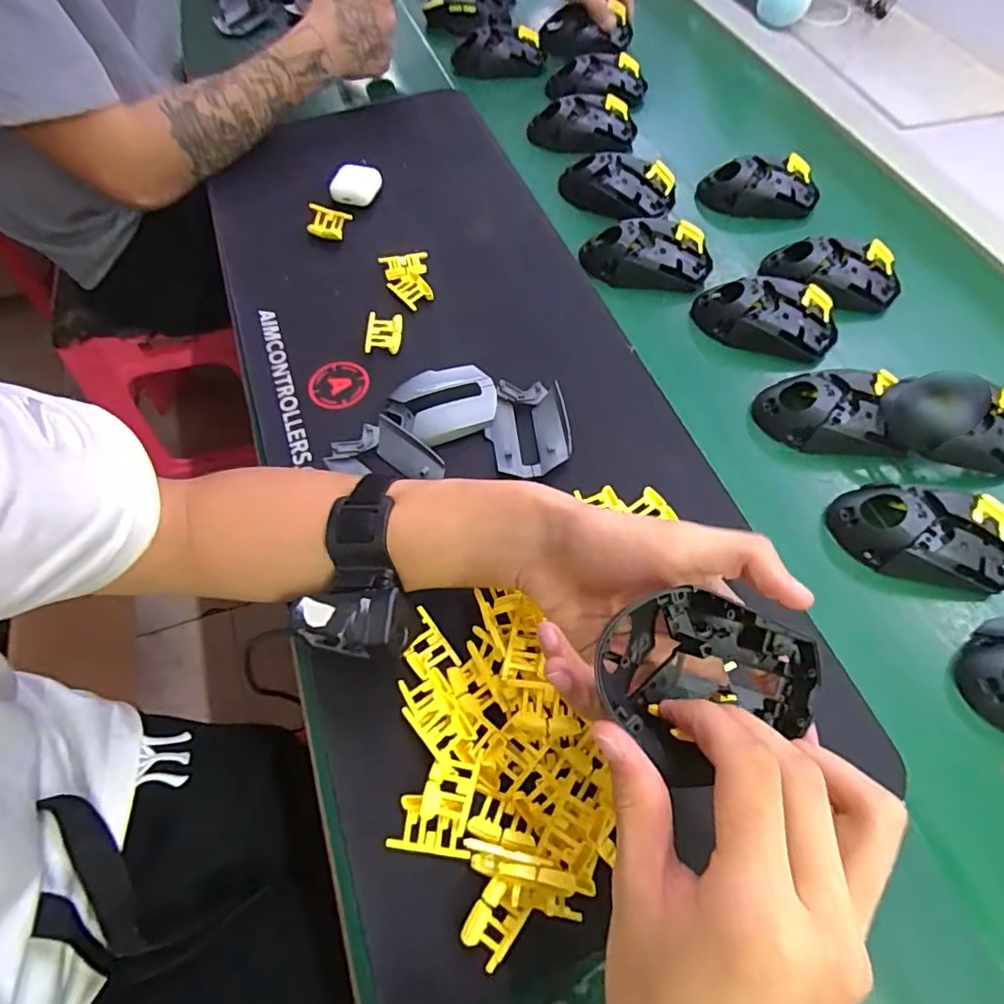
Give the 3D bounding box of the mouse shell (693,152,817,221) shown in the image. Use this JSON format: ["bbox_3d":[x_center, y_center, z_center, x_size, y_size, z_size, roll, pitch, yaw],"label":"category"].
[{"bbox_3d":[0.265,-0.321,0.587,0.115,0.040,0.059,-4,62,-3],"label":"mouse shell"}]

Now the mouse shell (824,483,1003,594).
[{"bbox_3d":[0.288,0.019,0.390,0.116,0.035,0.071,6,62,2],"label":"mouse shell"}]

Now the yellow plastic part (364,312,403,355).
[{"bbox_3d":[-0.097,-0.138,0.475,0.028,0.011,0.039,2,62,0],"label":"yellow plastic part"}]

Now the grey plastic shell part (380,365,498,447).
[{"bbox_3d":[-0.046,-0.073,0.437,0.079,0.021,0.059,-23,65,-13],"label":"grey plastic shell part"}]

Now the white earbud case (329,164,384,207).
[{"bbox_3d":[-0.143,-0.309,0.561,0.044,0.017,0.034,13,62,5],"label":"white earbud case"}]

